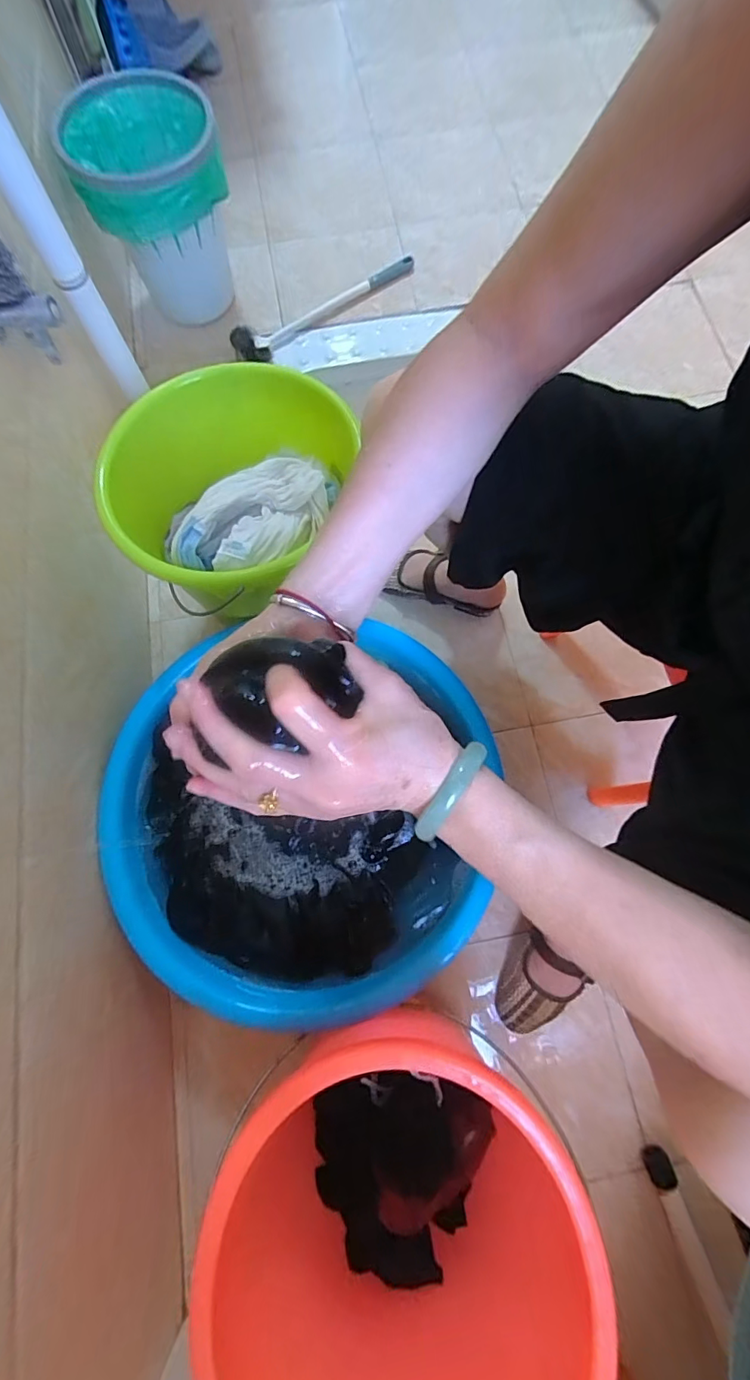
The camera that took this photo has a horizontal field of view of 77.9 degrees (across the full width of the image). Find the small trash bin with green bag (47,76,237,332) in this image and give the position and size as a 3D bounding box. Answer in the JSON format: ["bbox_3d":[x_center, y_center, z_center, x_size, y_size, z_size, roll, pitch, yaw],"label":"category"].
[{"bbox_3d":[-0.387,-0.878,0.875,0.253,0.262,0.251,-25,76,-5],"label":"small trash bin with green bag"}]

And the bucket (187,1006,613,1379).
[{"bbox_3d":[0.021,0.485,0.462,0.289,0.269,0.313,0,75,1],"label":"bucket"}]

